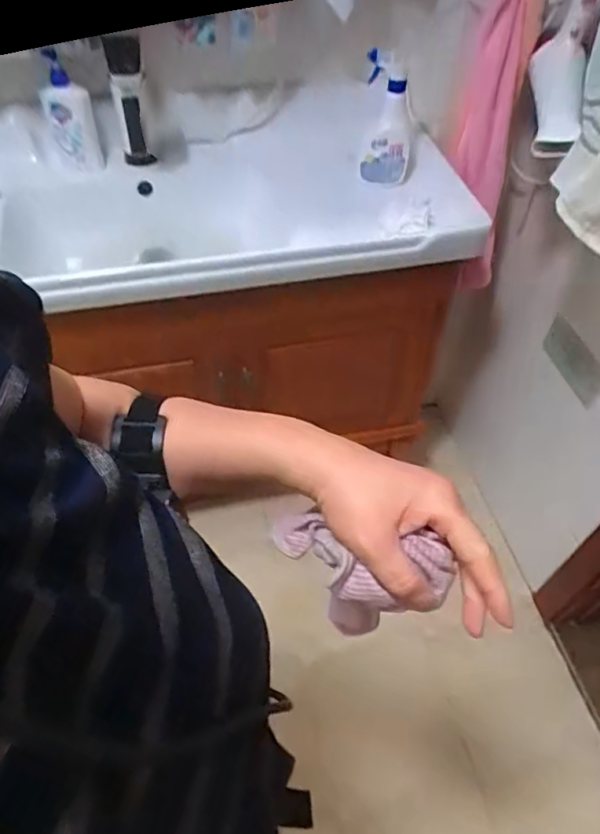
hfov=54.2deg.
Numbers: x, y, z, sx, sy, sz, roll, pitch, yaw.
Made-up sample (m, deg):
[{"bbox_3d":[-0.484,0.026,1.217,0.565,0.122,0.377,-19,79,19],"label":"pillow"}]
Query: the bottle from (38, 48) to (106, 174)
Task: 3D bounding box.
[{"bbox_3d":[-0.399,-0.522,1.013,0.080,0.189,0.041,-16,55,-12],"label":"bottle"}]

